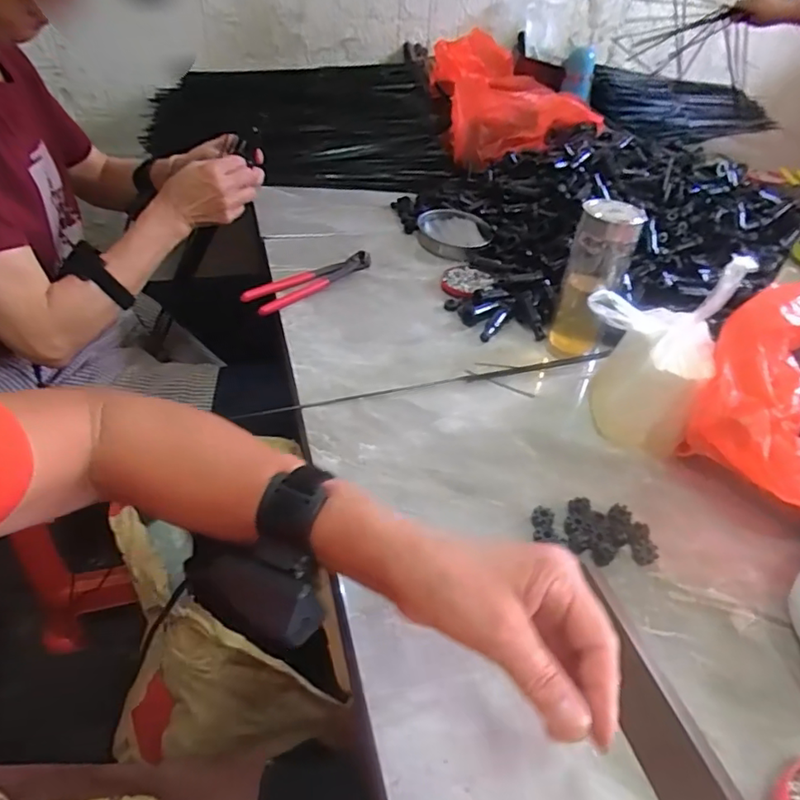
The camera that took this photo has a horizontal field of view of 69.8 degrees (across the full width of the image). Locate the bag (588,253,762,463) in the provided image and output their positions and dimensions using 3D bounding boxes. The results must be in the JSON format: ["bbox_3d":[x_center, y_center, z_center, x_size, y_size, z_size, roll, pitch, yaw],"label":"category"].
[{"bbox_3d":[0.237,-0.046,0.557,0.119,0.170,0.078,17,42,16],"label":"bag"}]

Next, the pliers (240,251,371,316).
[{"bbox_3d":[-0.123,-0.164,0.781,0.048,0.023,0.195,29,46,28],"label":"pliers"}]

